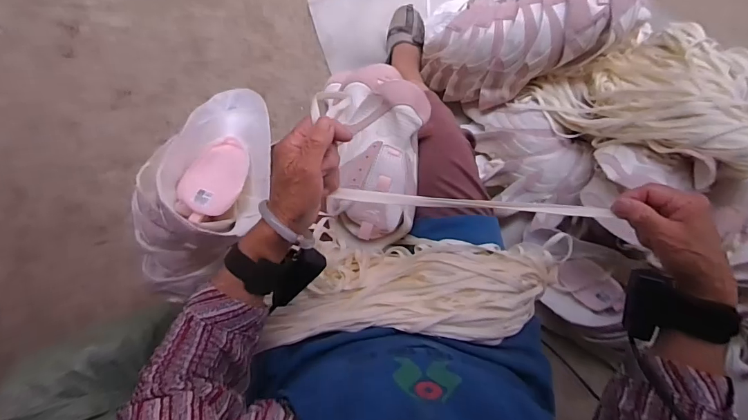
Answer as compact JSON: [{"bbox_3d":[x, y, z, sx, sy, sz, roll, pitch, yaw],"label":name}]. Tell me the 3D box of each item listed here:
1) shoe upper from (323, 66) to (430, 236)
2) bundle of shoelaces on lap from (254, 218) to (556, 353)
[{"bbox_3d":[0.008,-0.089,0.572,0.113,0.084,0.252,4,87,1],"label":"shoe upper"},{"bbox_3d":[0.041,0.099,0.544,0.380,0.063,0.143,-5,80,-2],"label":"bundle of shoelaces on lap"}]

